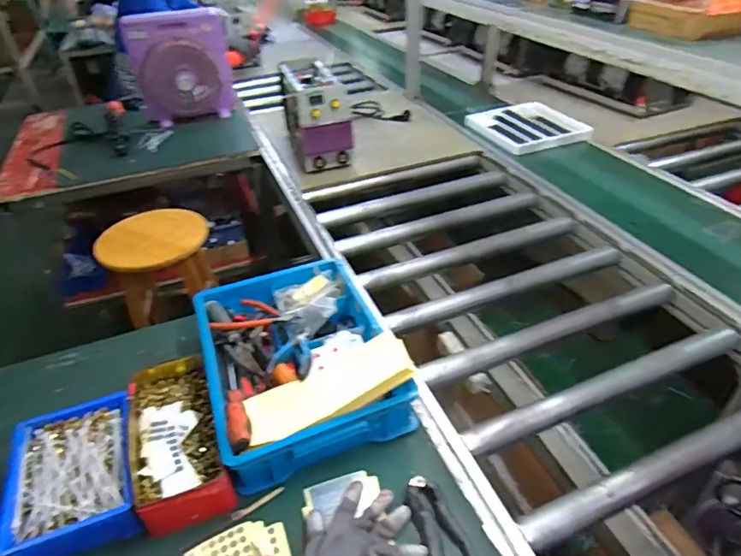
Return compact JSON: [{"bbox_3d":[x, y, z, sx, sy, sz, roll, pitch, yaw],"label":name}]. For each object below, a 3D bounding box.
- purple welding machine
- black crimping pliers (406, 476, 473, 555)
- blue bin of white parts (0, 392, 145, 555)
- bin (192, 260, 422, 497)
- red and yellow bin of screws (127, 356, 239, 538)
[{"bbox_3d":[-0.168,-0.512,1.539,0.170,0.234,0.342,-12,39,-11],"label":"purple welding machine"},{"bbox_3d":[0.091,0.327,0.601,0.056,0.016,0.170,-12,39,-11],"label":"black crimping pliers"},{"bbox_3d":[-0.393,0.264,0.653,0.150,0.061,0.207,-15,40,-16],"label":"blue bin of white parts"},{"bbox_3d":[-0.116,0.120,0.811,0.298,0.105,0.378,-17,40,-17],"label":"bin"},{"bbox_3d":[-0.281,0.227,0.707,0.118,0.057,0.259,-18,40,-18],"label":"red and yellow bin of screws"}]

